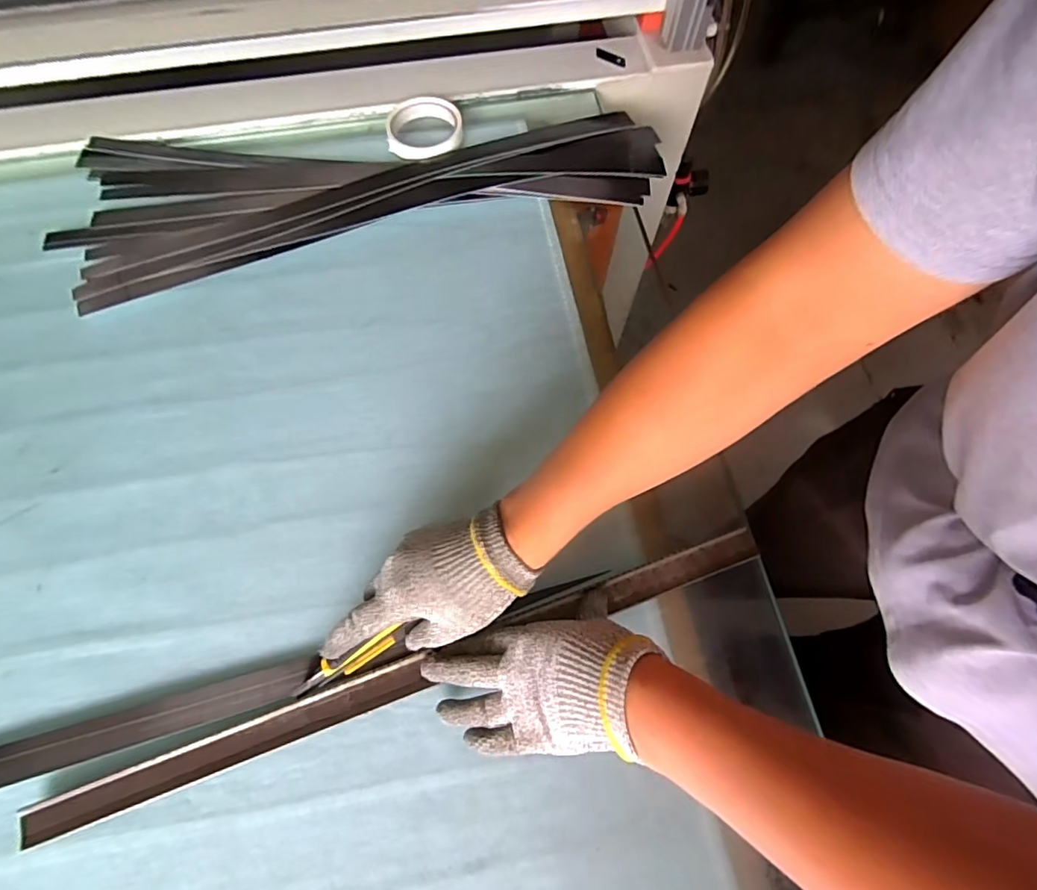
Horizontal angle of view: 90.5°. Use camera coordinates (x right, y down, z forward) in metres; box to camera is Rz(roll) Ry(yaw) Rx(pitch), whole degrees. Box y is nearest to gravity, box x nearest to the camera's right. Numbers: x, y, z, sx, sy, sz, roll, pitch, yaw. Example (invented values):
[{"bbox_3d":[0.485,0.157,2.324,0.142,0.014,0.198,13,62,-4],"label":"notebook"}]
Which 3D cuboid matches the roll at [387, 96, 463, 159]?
[{"bbox_3d":[-0.113,-0.382,0.619,0.088,0.016,0.092,0,68,0],"label":"roll"}]

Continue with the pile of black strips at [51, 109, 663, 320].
[{"bbox_3d":[-0.170,-0.300,0.596,0.671,0.018,0.220,-9,68,-3],"label":"pile of black strips"}]

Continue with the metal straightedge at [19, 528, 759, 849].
[{"bbox_3d":[-0.074,0.175,0.405,0.579,0.004,0.027,-19,69,-8],"label":"metal straightedge"}]

